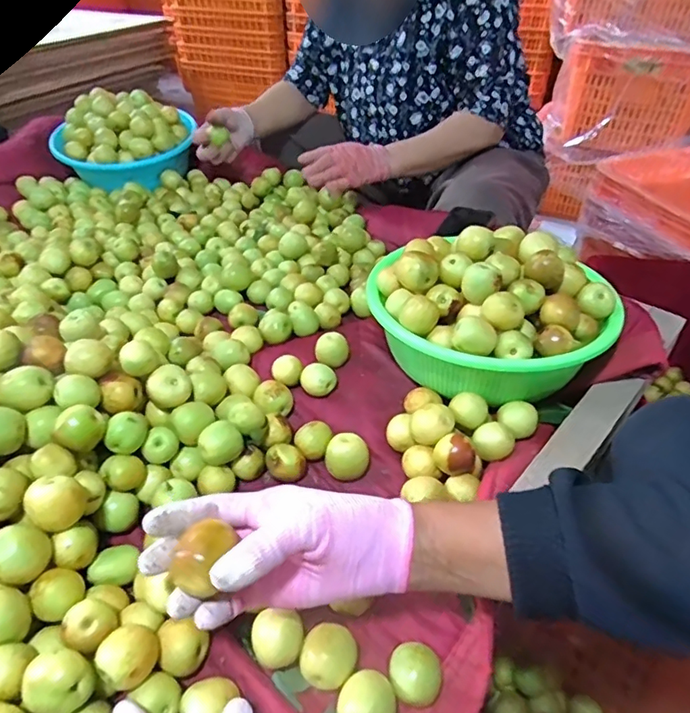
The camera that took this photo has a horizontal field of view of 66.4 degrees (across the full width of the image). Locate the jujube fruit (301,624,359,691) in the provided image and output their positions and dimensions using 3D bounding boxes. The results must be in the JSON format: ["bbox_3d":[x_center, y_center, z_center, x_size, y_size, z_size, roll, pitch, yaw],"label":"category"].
[{"bbox_3d":[-0.012,0.221,0.385,0.040,0.030,0.039,0,40,0],"label":"jujube fruit"}]

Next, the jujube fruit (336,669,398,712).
[{"bbox_3d":[0.016,0.242,0.364,0.038,0.030,0.039,0,40,0],"label":"jujube fruit"}]

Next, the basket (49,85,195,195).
[{"bbox_3d":[-0.426,-0.422,1.027,0.264,0.137,0.206,-12,42,-15],"label":"basket"}]

